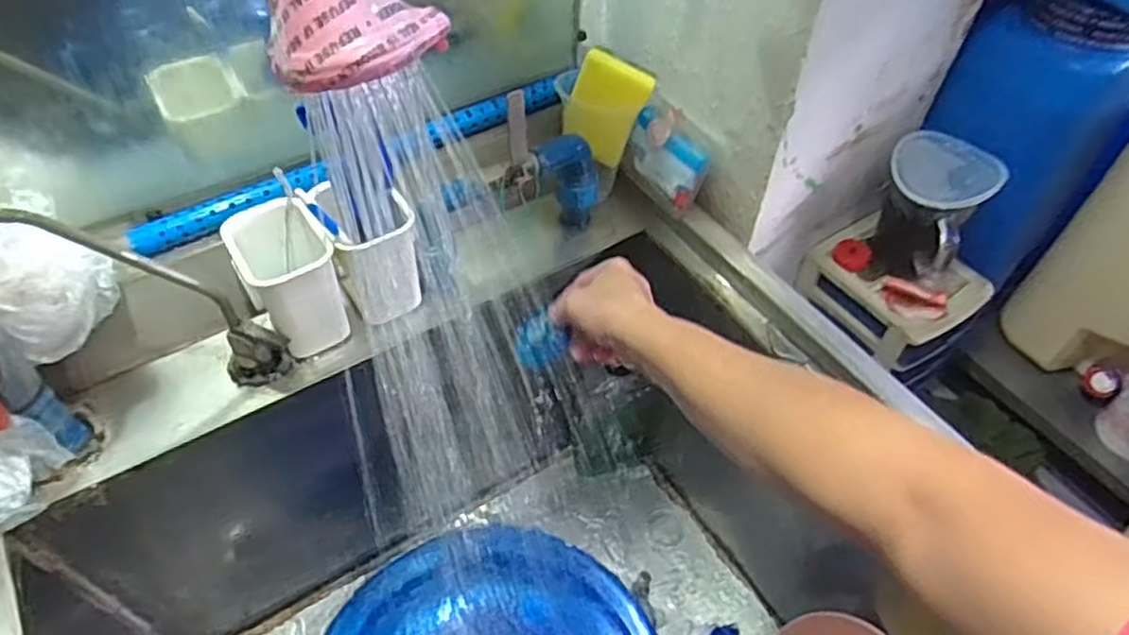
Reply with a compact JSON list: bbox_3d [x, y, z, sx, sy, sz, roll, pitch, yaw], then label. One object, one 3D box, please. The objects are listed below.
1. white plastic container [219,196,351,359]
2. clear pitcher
[{"bbox_3d":[-0.234,-0.028,0.631,0.072,0.108,0.076,-26,56,-21],"label":"white plastic container"},{"bbox_3d":[0.380,-0.111,0.777,0.104,0.119,0.114,37,59,25],"label":"clear pitcher"}]

